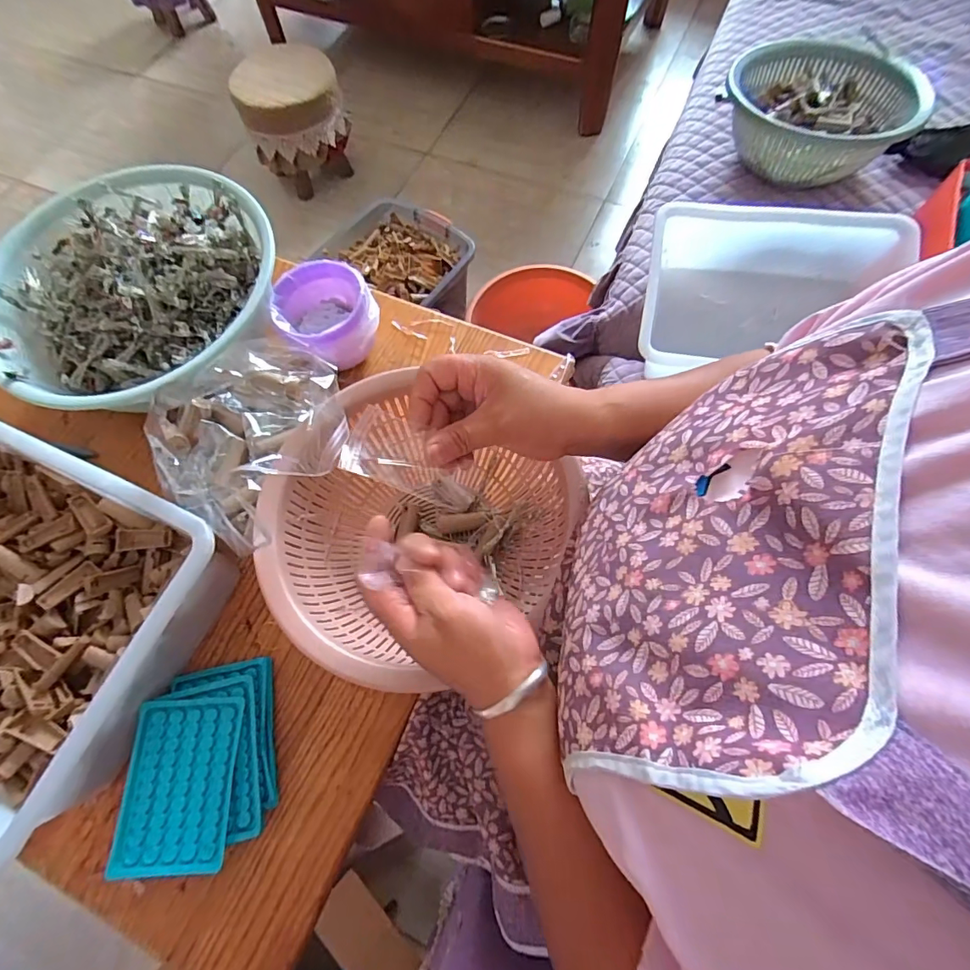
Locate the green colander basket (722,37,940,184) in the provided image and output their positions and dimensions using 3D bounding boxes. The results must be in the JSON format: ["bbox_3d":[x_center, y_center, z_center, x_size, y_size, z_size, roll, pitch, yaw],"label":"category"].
[{"bbox_3d":[0.525,-0.593,0.759,0.262,0.105,0.263,-1,68,2],"label":"green colander basket"}]

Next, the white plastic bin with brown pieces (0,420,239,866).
[{"bbox_3d":[-0.464,0.110,0.457,0.367,0.101,0.289,22,71,11],"label":"white plastic bin with brown pieces"}]

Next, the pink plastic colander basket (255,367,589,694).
[{"bbox_3d":[-0.077,0.045,0.455,0.285,0.124,0.245,33,73,14],"label":"pink plastic colander basket"}]

